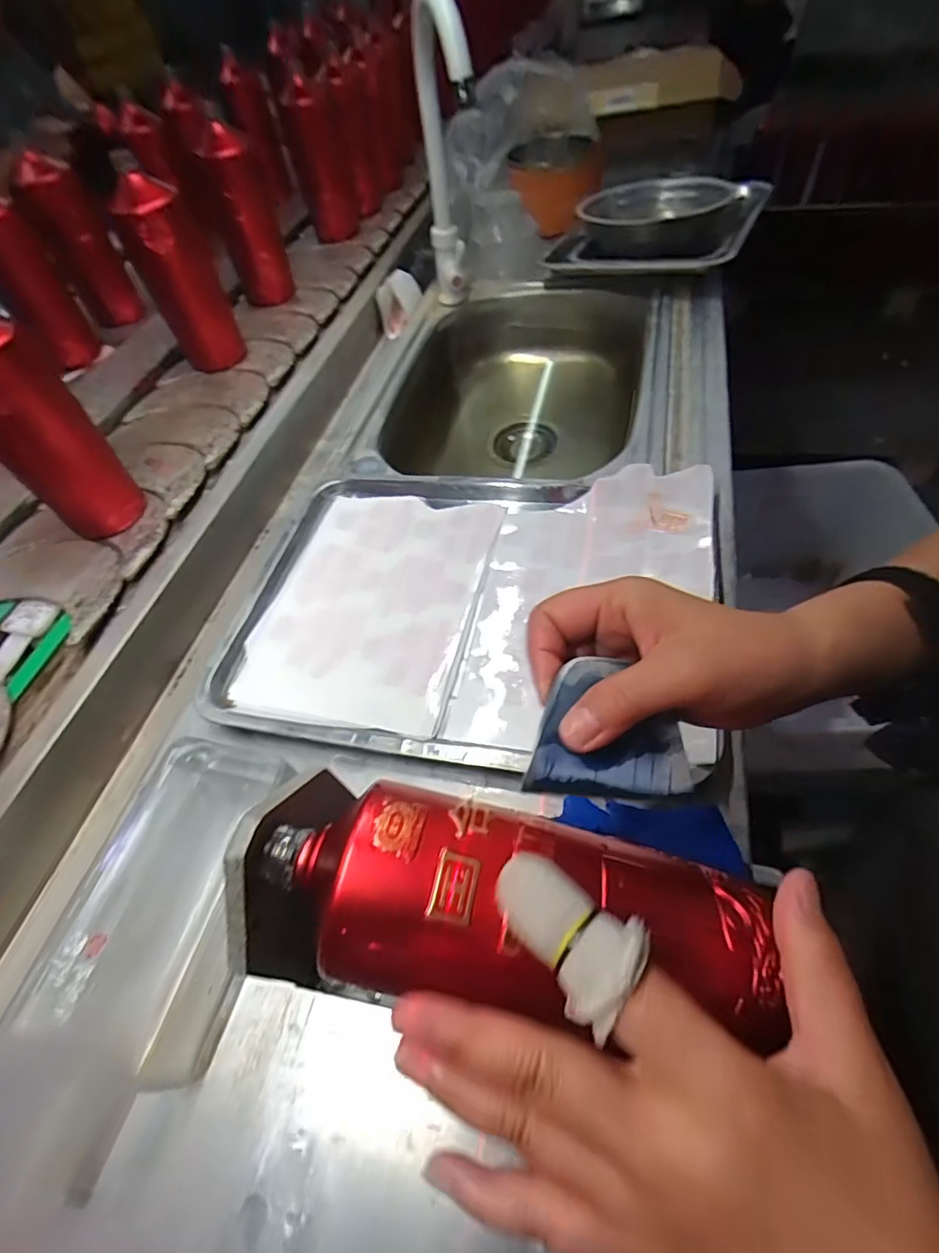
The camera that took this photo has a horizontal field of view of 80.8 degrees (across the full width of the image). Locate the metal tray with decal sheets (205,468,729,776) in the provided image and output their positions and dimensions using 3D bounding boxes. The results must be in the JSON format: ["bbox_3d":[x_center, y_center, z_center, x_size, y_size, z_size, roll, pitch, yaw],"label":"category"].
[{"bbox_3d":[-0.005,-0.030,0.449,0.372,0.033,0.283,8,56,11],"label":"metal tray with decal sheets"}]

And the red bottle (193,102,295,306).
[{"bbox_3d":[-0.298,-0.543,0.740,0.079,0.185,0.079,-21,57,-18],"label":"red bottle"}]

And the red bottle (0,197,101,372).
[{"bbox_3d":[-0.558,-0.436,0.695,0.075,0.176,0.069,-30,60,-23],"label":"red bottle"}]

